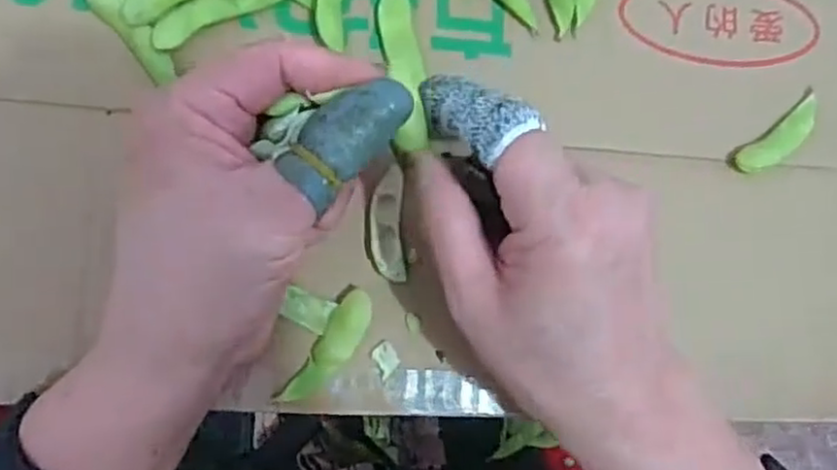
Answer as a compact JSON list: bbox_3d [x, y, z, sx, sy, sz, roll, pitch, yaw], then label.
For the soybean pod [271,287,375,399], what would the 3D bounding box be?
[{"bbox_3d":[-0.035,0.046,0.282,0.015,0.004,0.052,34,82,-5],"label":"soybean pod"}]

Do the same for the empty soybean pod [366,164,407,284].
[{"bbox_3d":[-0.013,-0.004,0.291,0.015,0.004,0.046,-2,86,-9],"label":"empty soybean pod"}]

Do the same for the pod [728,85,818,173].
[{"bbox_3d":[0.164,-0.045,0.319,0.053,0.007,0.016,-36,92,-9],"label":"pod"}]

